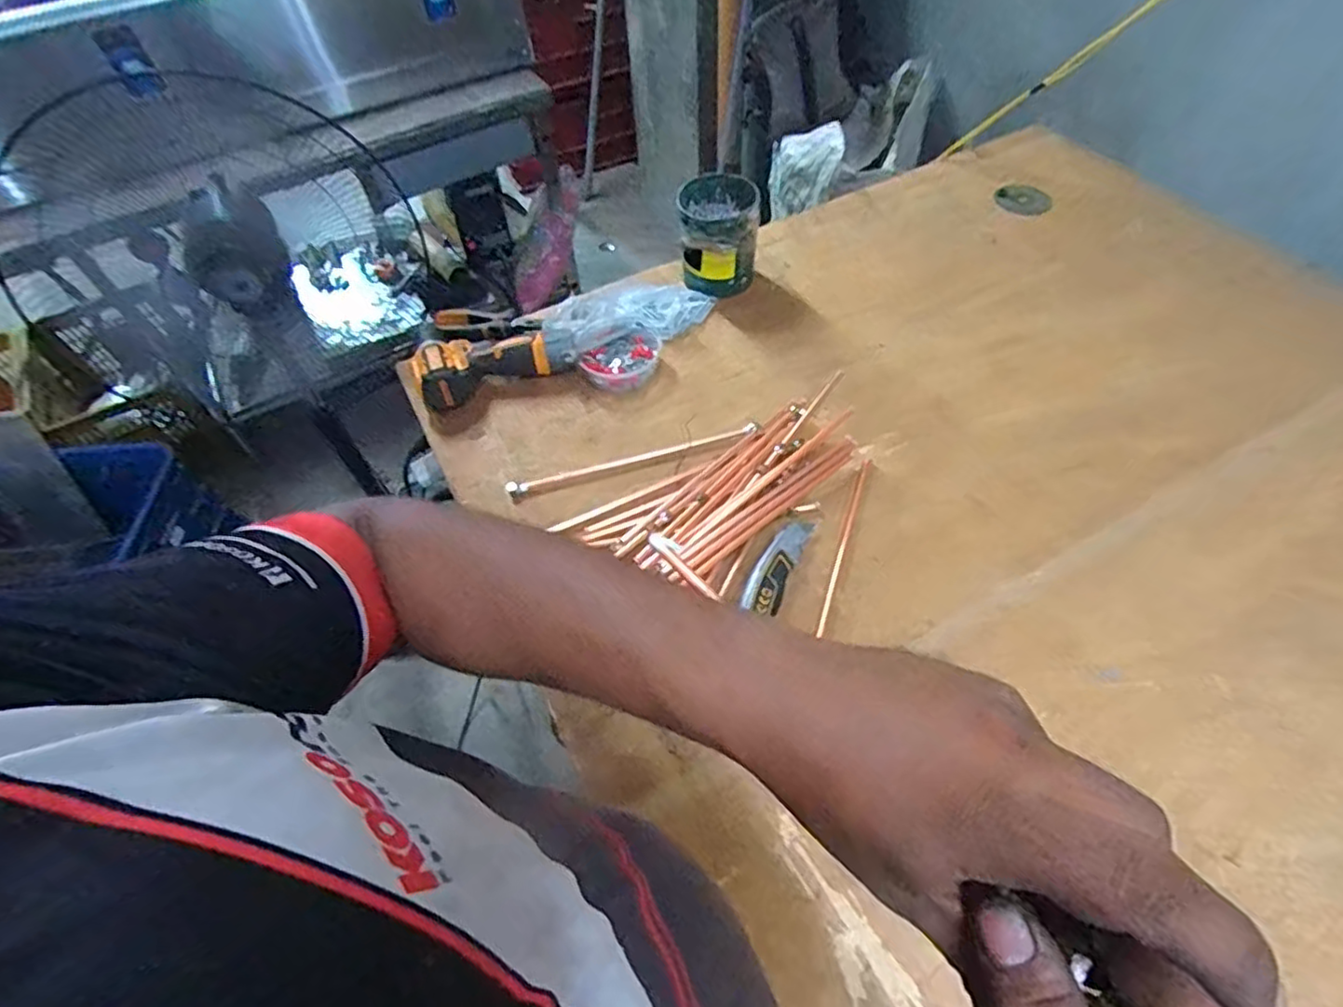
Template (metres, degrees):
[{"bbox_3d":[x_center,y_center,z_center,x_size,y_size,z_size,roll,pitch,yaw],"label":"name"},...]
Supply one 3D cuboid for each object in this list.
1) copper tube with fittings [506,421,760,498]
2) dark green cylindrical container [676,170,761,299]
[{"bbox_3d":[-0.044,-0.055,0.788,0.306,0.015,0.026,-14,55,-6],"label":"copper tube with fittings"},{"bbox_3d":[0.068,-0.384,0.943,0.105,0.132,0.113,-2,55,3],"label":"dark green cylindrical container"}]

